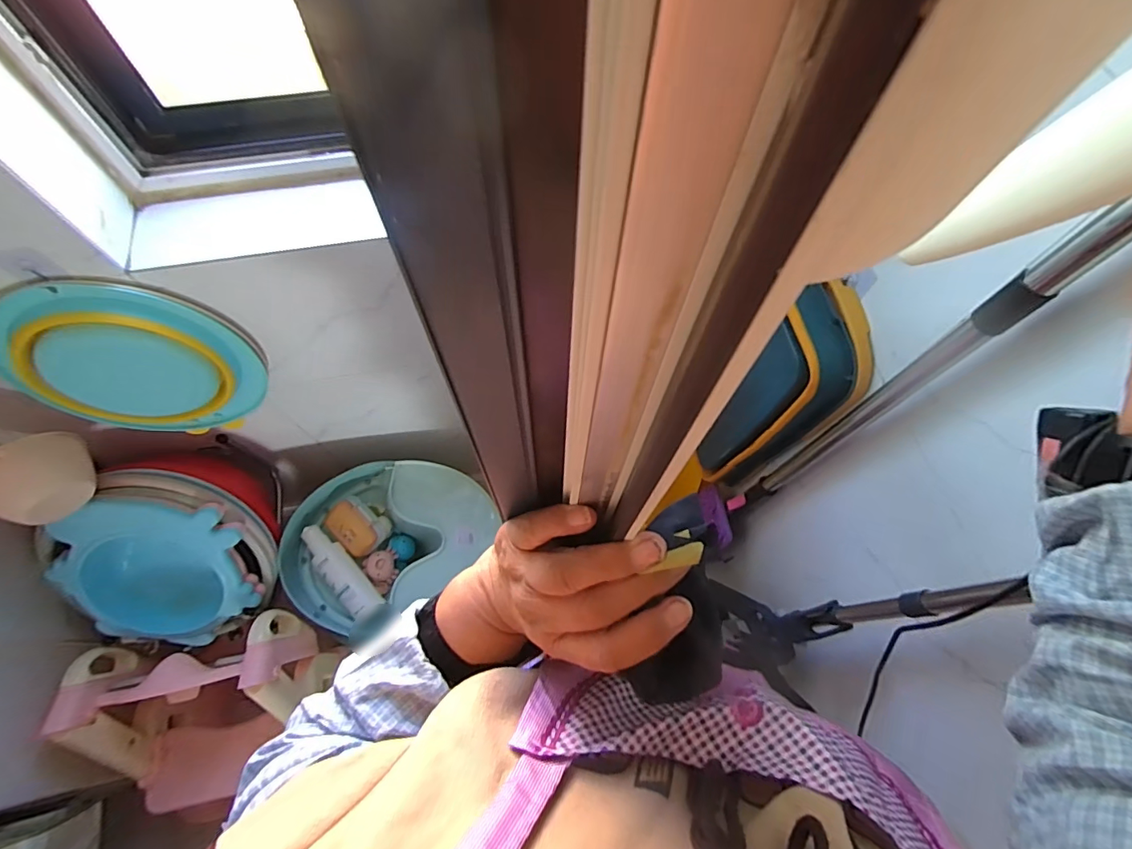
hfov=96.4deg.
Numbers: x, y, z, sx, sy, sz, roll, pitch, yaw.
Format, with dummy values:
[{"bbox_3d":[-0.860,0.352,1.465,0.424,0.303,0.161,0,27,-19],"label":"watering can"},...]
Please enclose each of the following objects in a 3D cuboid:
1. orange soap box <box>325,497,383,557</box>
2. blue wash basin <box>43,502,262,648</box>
[{"bbox_3d":[-0.459,0.219,1.099,0.127,0.063,0.087,37,70,15],"label":"orange soap box"},{"bbox_3d":[-0.740,0.273,0.945,0.298,0.320,0.118,0,22,-8],"label":"blue wash basin"}]

